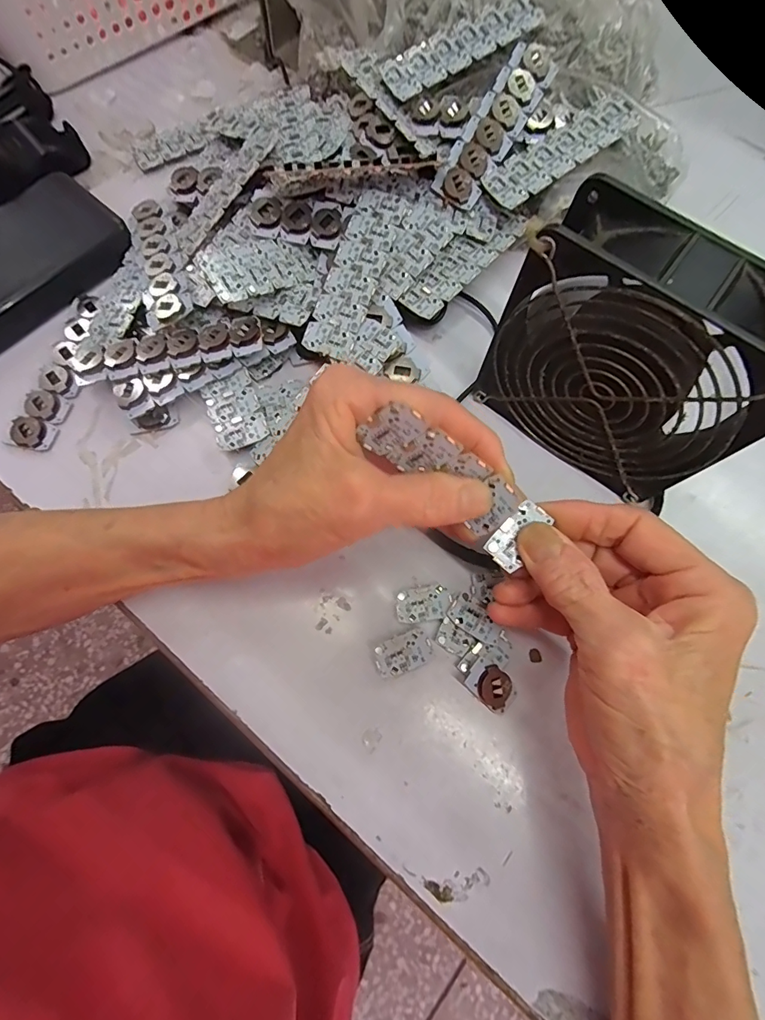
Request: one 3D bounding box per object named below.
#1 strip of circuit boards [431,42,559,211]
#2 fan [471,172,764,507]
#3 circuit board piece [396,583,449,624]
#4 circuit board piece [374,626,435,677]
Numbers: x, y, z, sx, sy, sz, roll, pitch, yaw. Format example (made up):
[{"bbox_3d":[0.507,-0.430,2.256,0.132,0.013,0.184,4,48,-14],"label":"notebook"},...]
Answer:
[{"bbox_3d":[0.071,-0.240,0.274,0.030,0.008,0.110,32,88,8],"label":"strip of circuit boards"},{"bbox_3d":[0.115,-0.067,0.215,0.116,0.121,0.042,38,75,10],"label":"fan"},{"bbox_3d":[0.021,0.049,0.231,0.027,0.004,0.018,-8,73,-1],"label":"circuit board piece"},{"bbox_3d":[0.011,0.073,0.225,0.030,0.004,0.018,-22,74,-9],"label":"circuit board piece"}]

